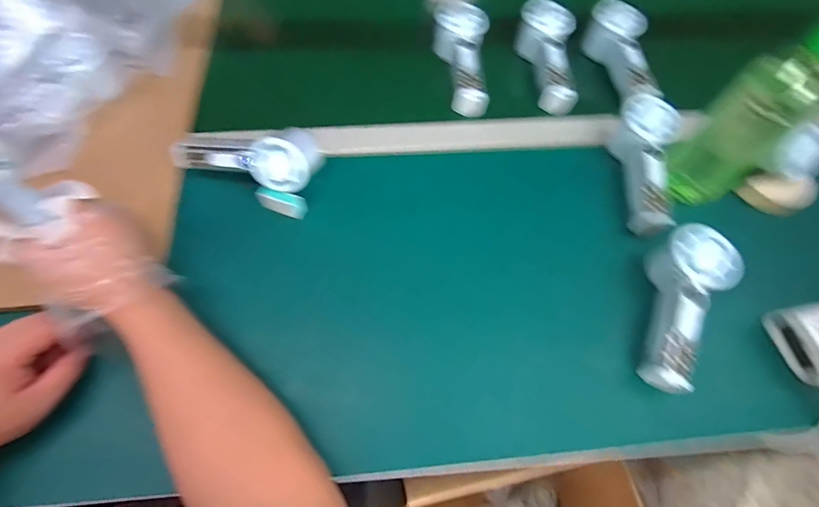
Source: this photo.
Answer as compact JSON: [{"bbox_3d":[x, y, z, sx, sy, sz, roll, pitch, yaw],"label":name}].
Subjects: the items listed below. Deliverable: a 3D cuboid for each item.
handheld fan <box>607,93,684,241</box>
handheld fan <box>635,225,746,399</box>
[{"bbox_3d":[0.267,-0.098,0.467,0.054,0.063,0.157,4,79,1],"label":"handheld fan"},{"bbox_3d":[0.258,0.048,0.386,0.070,0.034,0.160,22,80,9],"label":"handheld fan"}]

